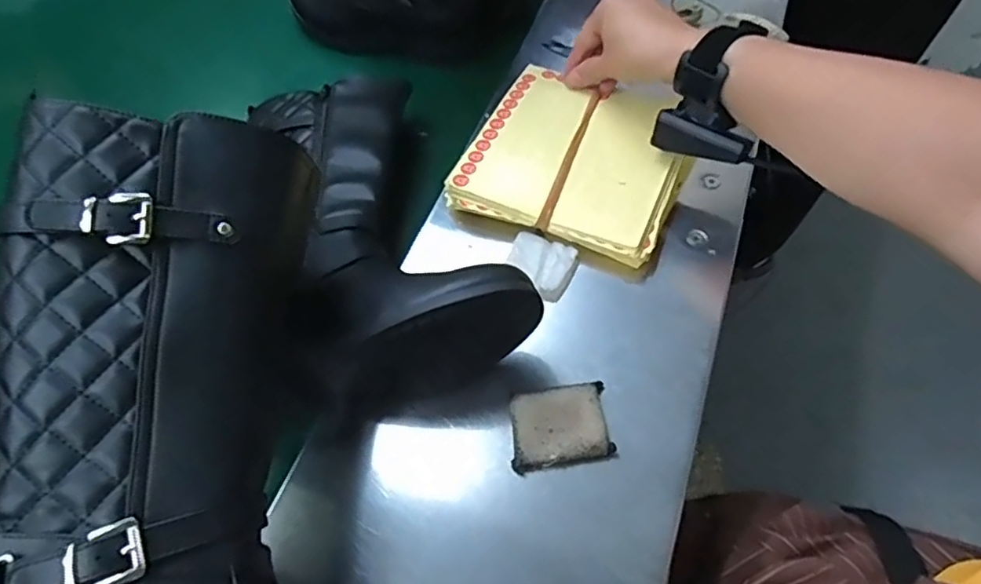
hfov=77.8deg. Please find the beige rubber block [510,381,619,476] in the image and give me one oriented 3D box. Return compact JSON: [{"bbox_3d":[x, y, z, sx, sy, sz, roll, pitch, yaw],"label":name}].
[{"bbox_3d":[0.046,0.088,0.398,0.064,0.012,0.049,-9,58,-2],"label":"beige rubber block"}]

